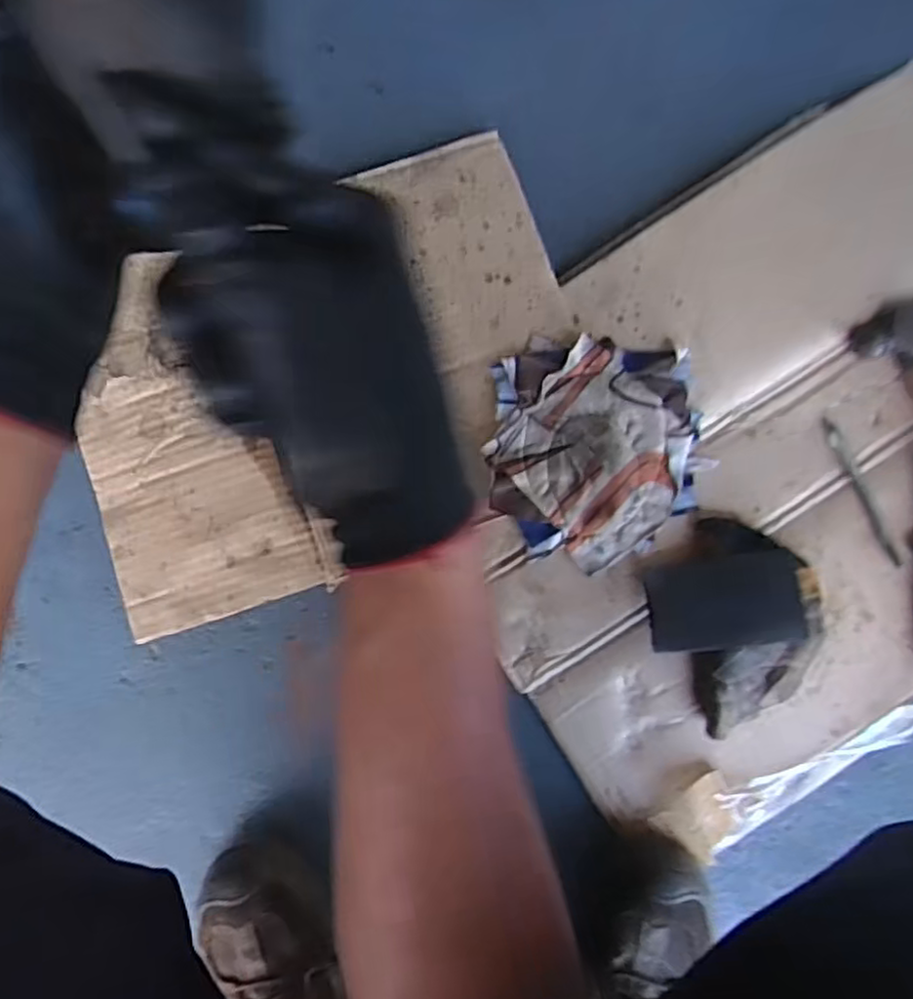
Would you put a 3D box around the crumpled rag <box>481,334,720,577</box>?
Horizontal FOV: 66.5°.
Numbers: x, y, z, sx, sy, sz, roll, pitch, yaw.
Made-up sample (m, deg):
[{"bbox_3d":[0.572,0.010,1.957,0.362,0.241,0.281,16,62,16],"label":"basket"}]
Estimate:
[{"bbox_3d":[0.113,-0.038,0.571,0.180,0.039,0.183,14,87,4],"label":"crumpled rag"}]

